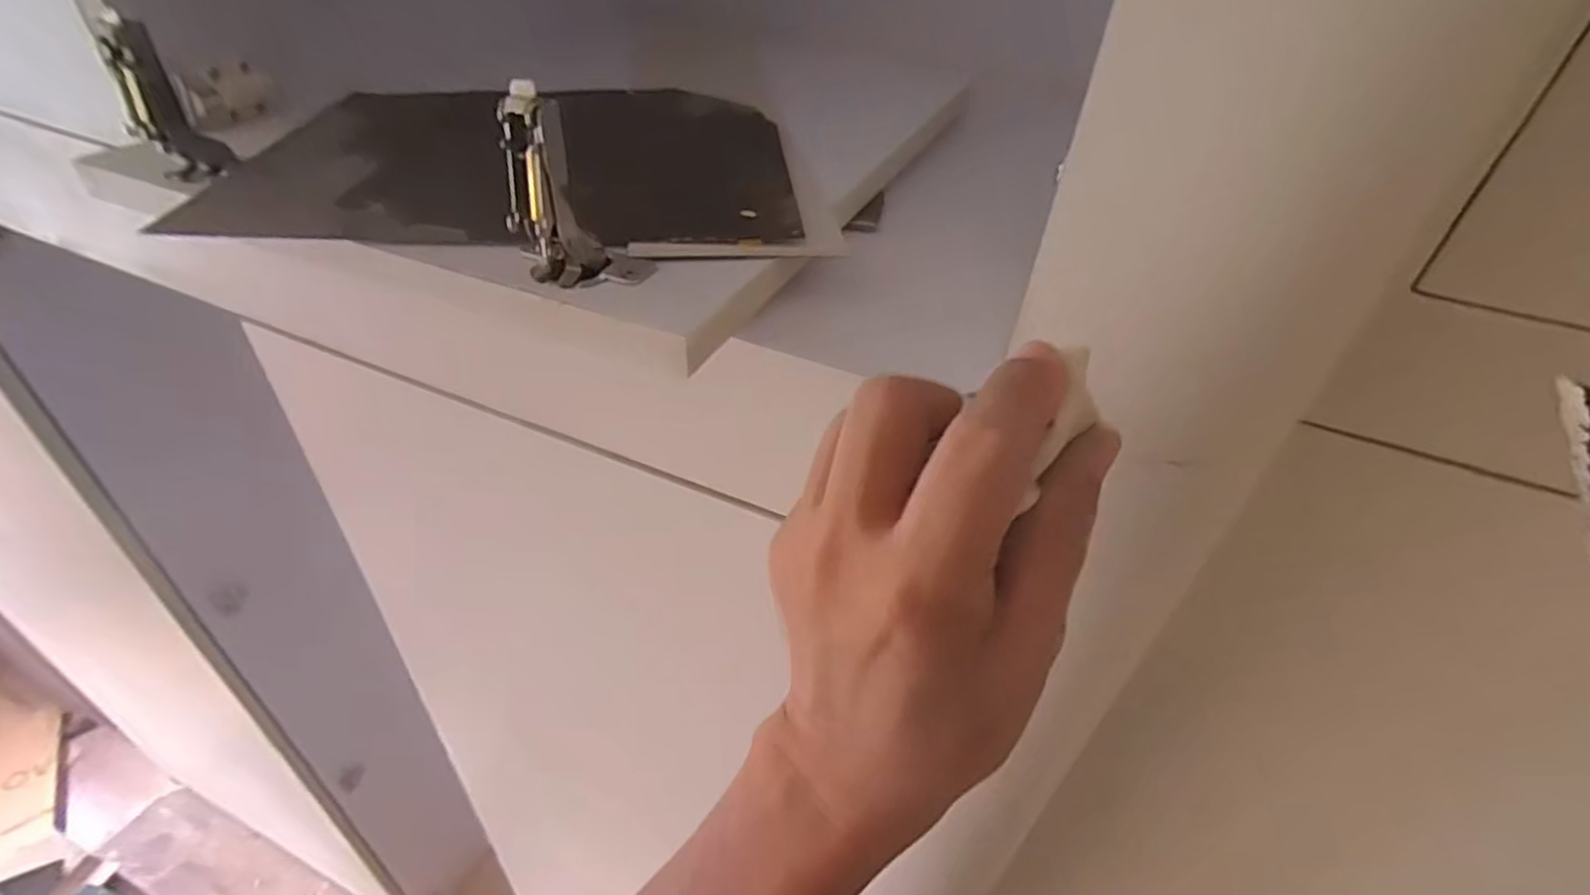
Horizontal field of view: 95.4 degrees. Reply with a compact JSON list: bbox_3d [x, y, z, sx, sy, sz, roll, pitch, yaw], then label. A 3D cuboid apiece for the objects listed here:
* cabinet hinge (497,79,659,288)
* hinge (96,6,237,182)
[{"bbox_3d":[-0.087,-0.102,0.288,0.051,0.075,0.026,-9,42,-16],"label":"cabinet hinge"},{"bbox_3d":[-0.305,-0.167,0.350,0.030,0.070,0.024,-5,41,-12],"label":"hinge"}]

